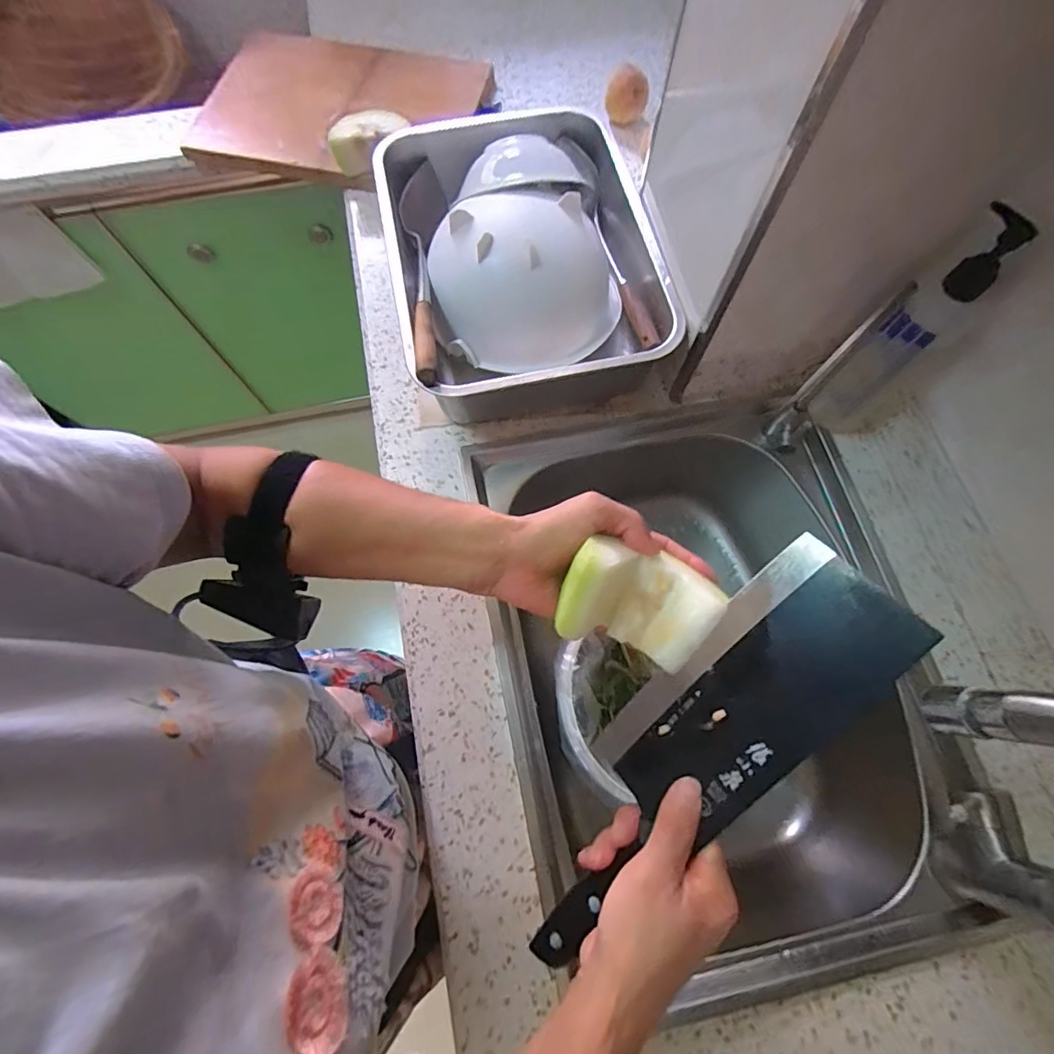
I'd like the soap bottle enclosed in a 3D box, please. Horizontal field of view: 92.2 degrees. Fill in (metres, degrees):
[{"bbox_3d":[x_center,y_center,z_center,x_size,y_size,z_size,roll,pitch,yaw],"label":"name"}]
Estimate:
[{"bbox_3d":[0.358,-0.177,0.485,0.064,0.225,0.050,-41,75,-12],"label":"soap bottle"}]

